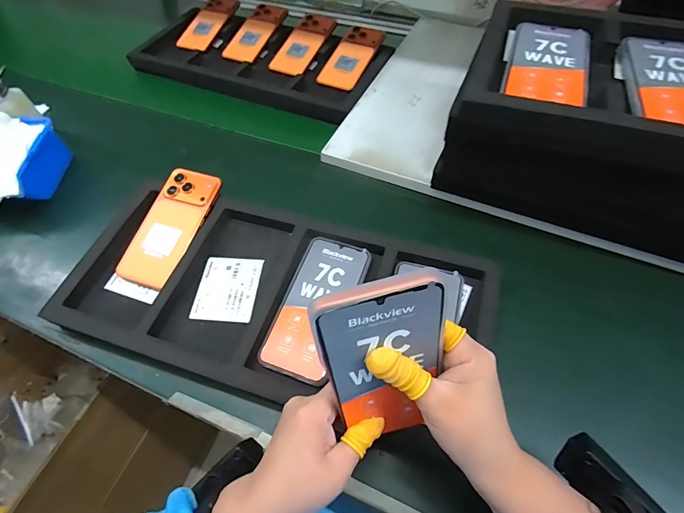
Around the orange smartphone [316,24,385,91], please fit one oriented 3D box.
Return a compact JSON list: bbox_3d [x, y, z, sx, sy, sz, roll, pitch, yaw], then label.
[{"bbox_3d":[0.019,-0.378,0.673,0.076,0.009,0.161,23,72,16],"label":"orange smartphone"}]

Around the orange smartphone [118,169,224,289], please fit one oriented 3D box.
[{"bbox_3d":[-0.222,-0.040,0.461,0.078,0.011,0.163,17,71,13],"label":"orange smartphone"}]

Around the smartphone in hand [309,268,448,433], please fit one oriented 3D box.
[{"bbox_3d":[0.027,0.074,0.239,0.077,0.156,0.010,-12,40,-5],"label":"smartphone in hand"}]

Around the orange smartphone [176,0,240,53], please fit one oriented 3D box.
[{"bbox_3d":[-0.284,-0.498,0.763,0.079,0.013,0.163,21,73,15],"label":"orange smartphone"}]

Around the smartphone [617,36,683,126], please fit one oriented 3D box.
[{"bbox_3d":[0.323,-0.171,0.351,0.078,0.009,0.156,14,58,11],"label":"smartphone"}]

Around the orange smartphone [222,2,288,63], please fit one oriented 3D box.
[{"bbox_3d":[-0.179,-0.456,0.730,0.072,0.010,0.149,25,78,8],"label":"orange smartphone"}]

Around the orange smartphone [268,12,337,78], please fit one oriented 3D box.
[{"bbox_3d":[-0.074,-0.419,0.703,0.078,0.006,0.159,22,76,11],"label":"orange smartphone"}]

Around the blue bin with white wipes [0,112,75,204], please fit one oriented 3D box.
[{"bbox_3d":[-0.491,-0.135,0.520,0.113,0.107,0.145,-1,56,1],"label":"blue bin with white wipes"}]

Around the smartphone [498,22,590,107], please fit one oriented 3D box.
[{"bbox_3d":[0.218,-0.206,0.377,0.078,0.005,0.148,18,59,13],"label":"smartphone"}]

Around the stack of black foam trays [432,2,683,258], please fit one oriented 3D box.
[{"bbox_3d":[0.378,-0.119,0.378,0.494,0.131,0.223,20,59,15],"label":"stack of black foam trays"}]

